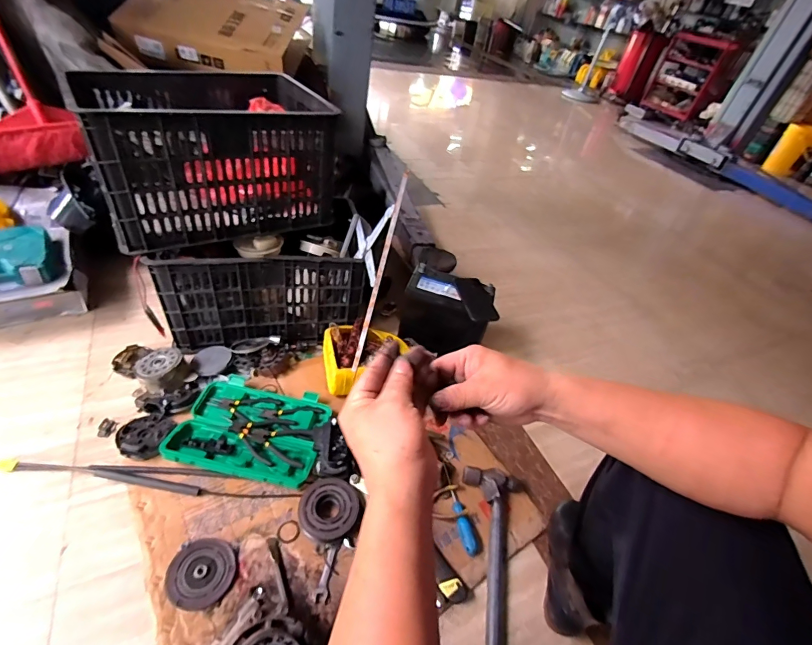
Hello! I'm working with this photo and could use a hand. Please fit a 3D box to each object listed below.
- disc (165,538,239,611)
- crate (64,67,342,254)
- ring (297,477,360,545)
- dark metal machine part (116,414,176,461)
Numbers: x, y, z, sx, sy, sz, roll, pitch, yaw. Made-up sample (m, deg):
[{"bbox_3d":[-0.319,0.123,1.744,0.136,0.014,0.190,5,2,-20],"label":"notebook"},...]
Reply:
[{"bbox_3d":[-0.337,0.411,0.661,0.100,0.027,0.100,7,42,-6],"label":"disc"},{"bbox_3d":[-0.452,-0.408,0.951,0.473,0.260,0.356,-15,49,-28],"label":"crate"},{"bbox_3d":[-0.144,0.348,0.744,0.114,0.038,0.107,7,42,-6],"label":"ring"},{"bbox_3d":[-0.532,0.223,0.804,0.099,0.026,0.098,10,42,-4],"label":"dark metal machine part"}]

